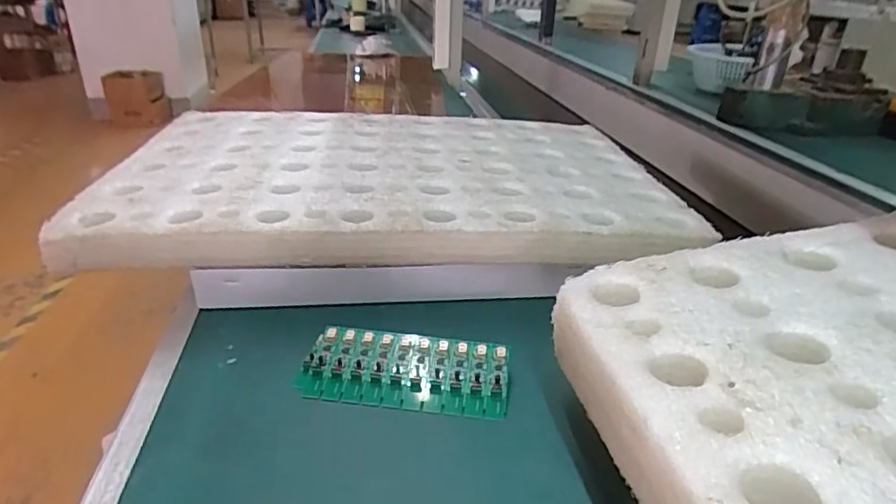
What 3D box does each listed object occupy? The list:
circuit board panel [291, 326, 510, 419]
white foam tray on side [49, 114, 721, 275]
[{"bbox_3d":[-0.031,0.083,0.406,0.146,0.006,0.057,5,50,6],"label":"circuit board panel"},{"bbox_3d":[-0.057,-0.084,0.609,0.533,0.034,0.359,1,27,-2],"label":"white foam tray on side"}]

